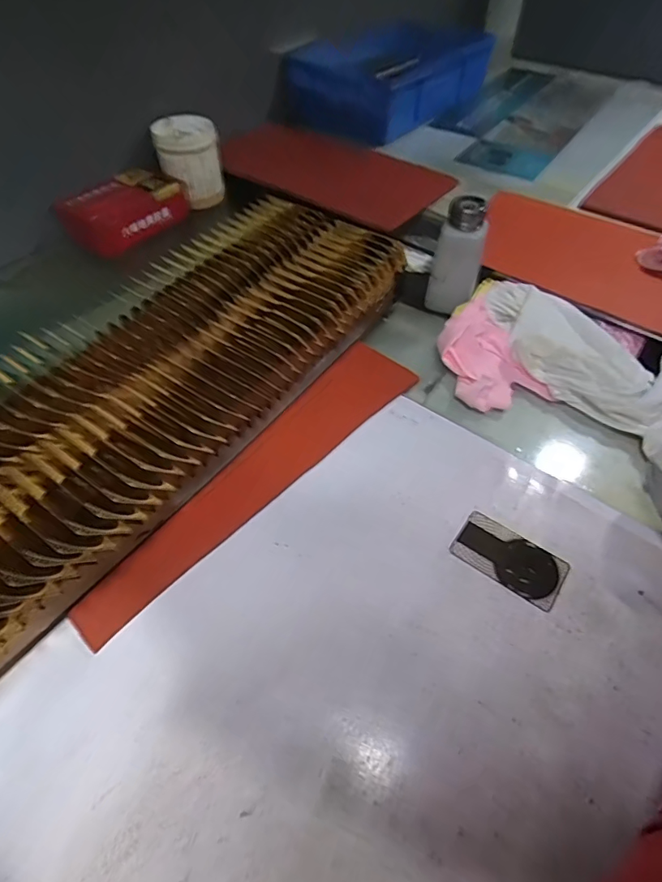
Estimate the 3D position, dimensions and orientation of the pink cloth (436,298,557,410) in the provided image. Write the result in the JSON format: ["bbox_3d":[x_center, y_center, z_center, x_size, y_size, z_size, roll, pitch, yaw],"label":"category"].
[{"bbox_3d":[0.165,-0.093,0.525,0.087,0.036,0.140,-17,53,-14],"label":"pink cloth"}]

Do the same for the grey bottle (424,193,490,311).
[{"bbox_3d":[0.149,-0.208,0.563,0.056,0.134,0.048,15,52,12],"label":"grey bottle"}]

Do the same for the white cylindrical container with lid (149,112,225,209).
[{"bbox_3d":[-0.224,-0.447,0.760,0.094,0.106,0.087,-13,52,-10],"label":"white cylindrical container with lid"}]

